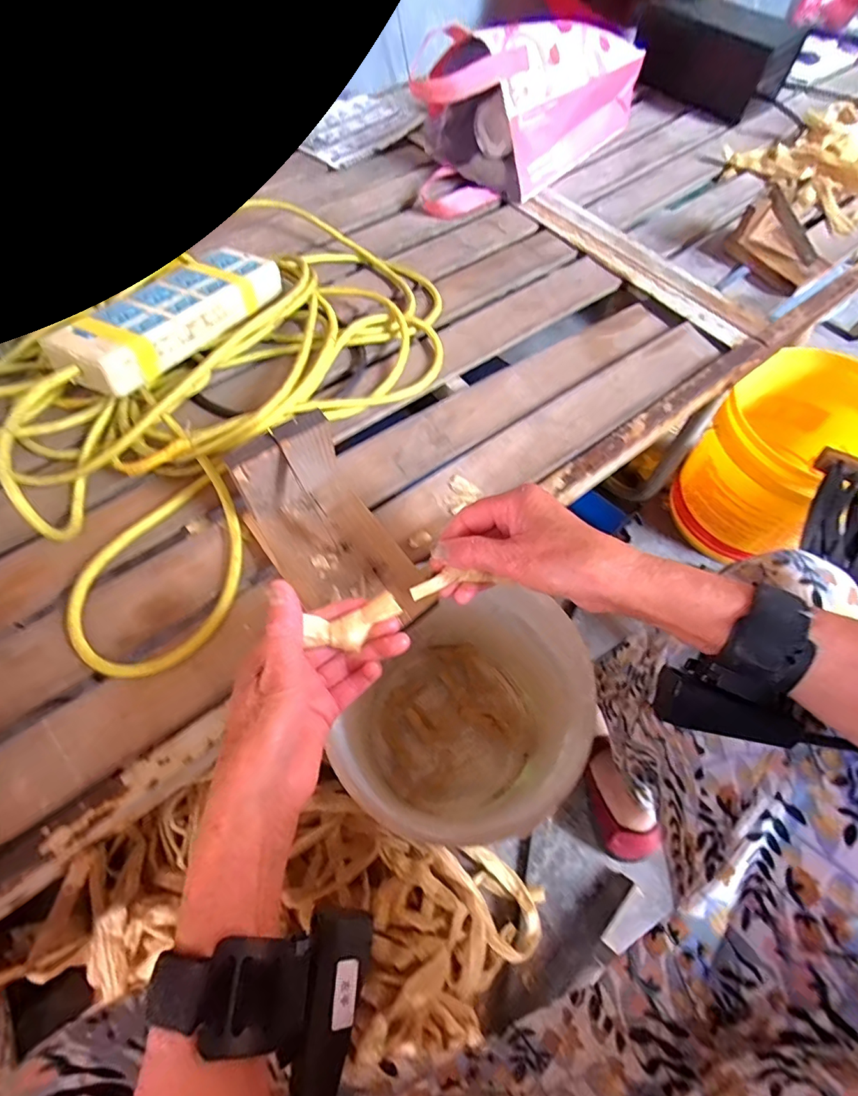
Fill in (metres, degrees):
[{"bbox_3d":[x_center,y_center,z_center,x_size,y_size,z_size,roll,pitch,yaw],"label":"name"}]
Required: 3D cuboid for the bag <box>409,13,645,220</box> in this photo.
[{"bbox_3d":[0.116,-0.597,0.650,0.171,0.145,0.345,41,68,18],"label":"bag"}]

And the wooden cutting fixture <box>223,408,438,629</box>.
[{"bbox_3d":[-0.070,-0.007,0.354,0.083,0.087,0.150,-33,68,-18],"label":"wooden cutting fixture"}]

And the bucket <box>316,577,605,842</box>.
[{"bbox_3d":[0.027,0.196,0.566,0.242,0.253,0.233,0,60,0],"label":"bucket"}]

